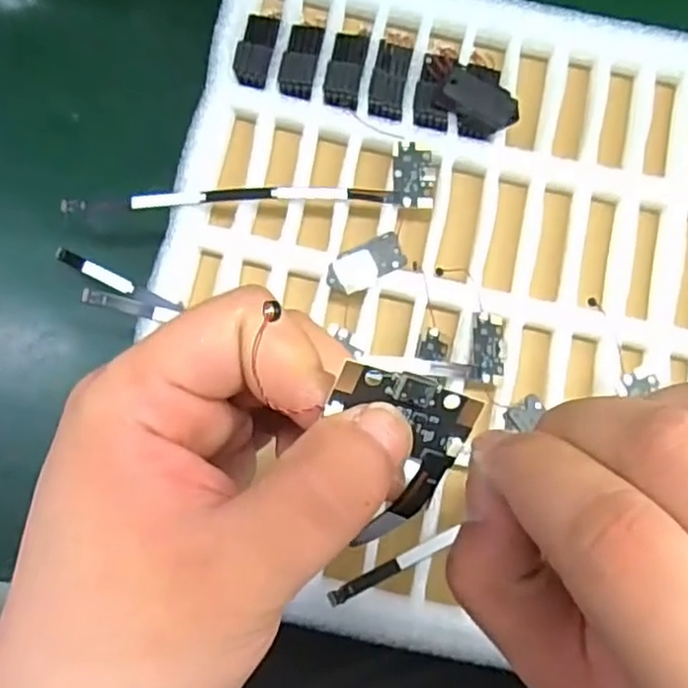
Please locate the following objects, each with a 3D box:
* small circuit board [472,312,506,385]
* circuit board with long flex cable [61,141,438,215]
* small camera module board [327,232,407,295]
[{"bbox_3d":[0.073,0.002,0.339,0.021,0.004,0.038,17,70,-28],"label":"small circuit board"},{"bbox_3d":[-0.047,-0.086,0.347,0.188,0.008,0.034,0,81,-6],"label":"circuit board with long flex cable"},{"bbox_3d":[0.011,-0.040,0.339,0.039,0.004,0.020,-24,88,-7],"label":"small camera module board"}]

